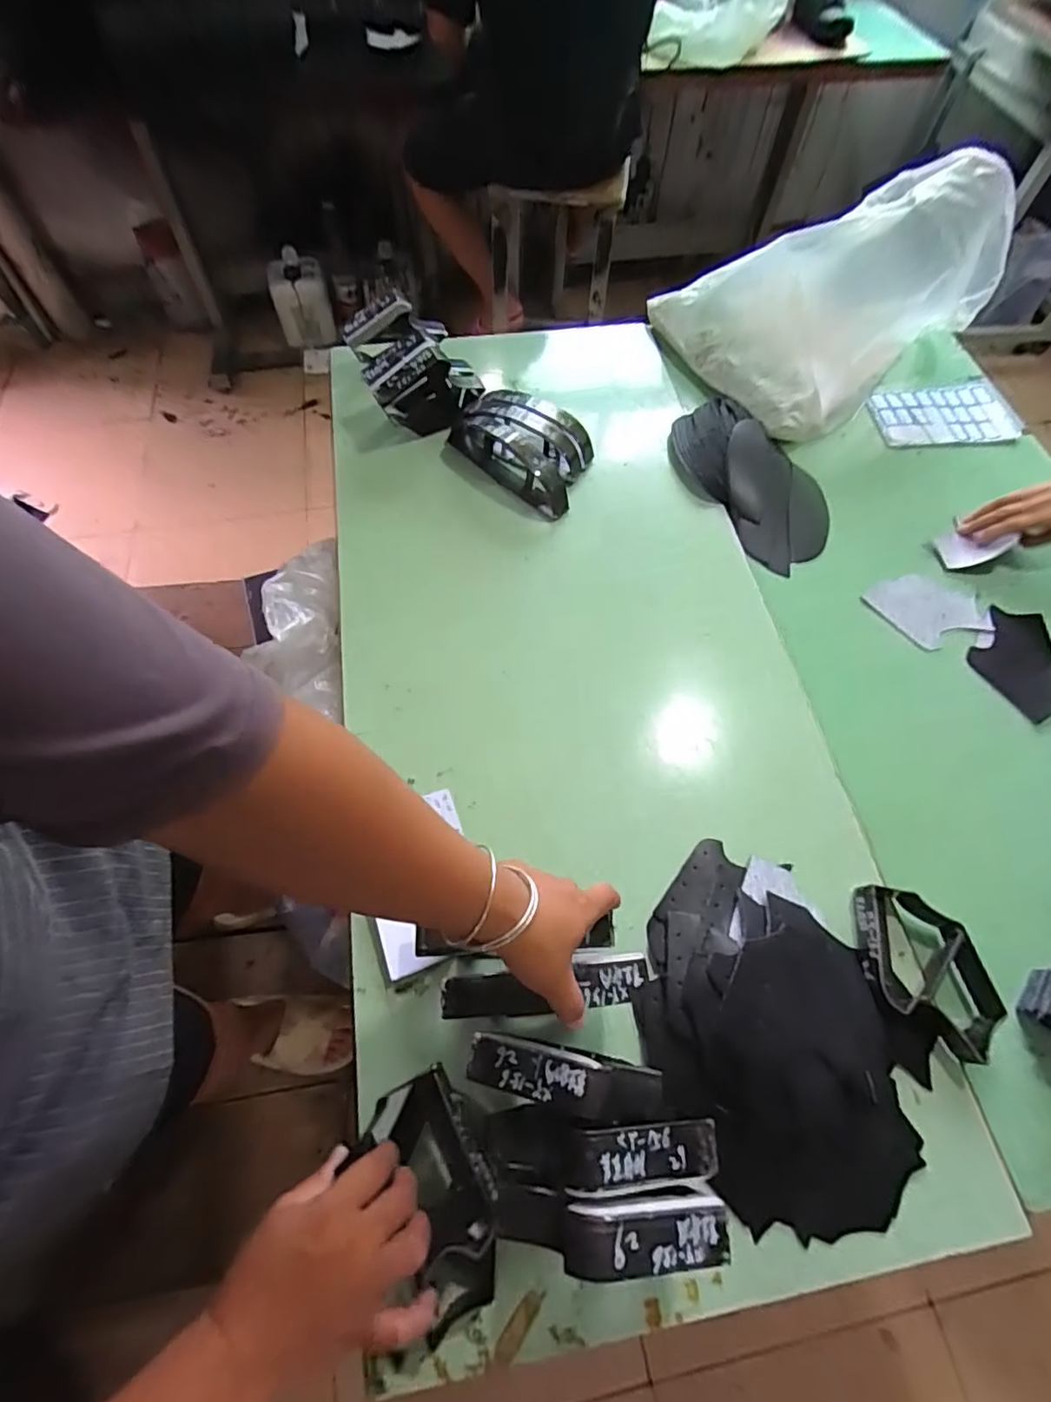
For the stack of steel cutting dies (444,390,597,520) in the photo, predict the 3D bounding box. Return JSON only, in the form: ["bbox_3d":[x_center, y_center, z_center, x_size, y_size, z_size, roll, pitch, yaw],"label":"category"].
[{"bbox_3d":[-0.009,-0.360,0.815,0.210,0.075,0.128,31,68,13],"label":"stack of steel cutting dies"}]

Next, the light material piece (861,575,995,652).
[{"bbox_3d":[0.512,-0.117,0.737,0.130,0.007,0.103,-19,67,-10],"label":"light material piece"}]

